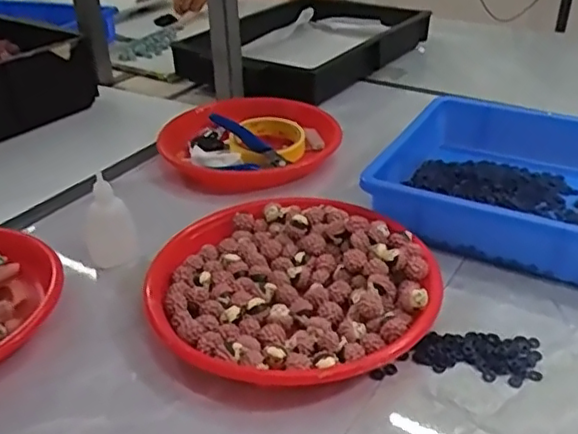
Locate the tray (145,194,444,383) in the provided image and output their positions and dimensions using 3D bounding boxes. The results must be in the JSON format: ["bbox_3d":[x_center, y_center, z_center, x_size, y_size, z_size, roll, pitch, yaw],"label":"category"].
[{"bbox_3d":[0.002,0.055,0.511,0.223,0.039,0.227,-2,31,1],"label":"tray"}]

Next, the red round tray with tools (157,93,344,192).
[{"bbox_3d":[-0.044,-0.100,0.764,0.218,0.042,0.206,-2,31,1],"label":"red round tray with tools"}]

